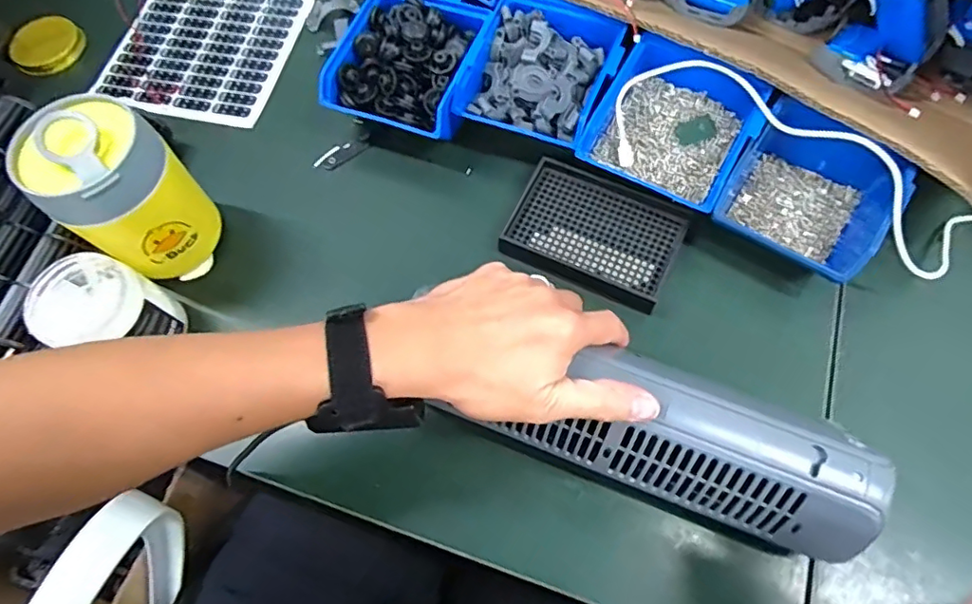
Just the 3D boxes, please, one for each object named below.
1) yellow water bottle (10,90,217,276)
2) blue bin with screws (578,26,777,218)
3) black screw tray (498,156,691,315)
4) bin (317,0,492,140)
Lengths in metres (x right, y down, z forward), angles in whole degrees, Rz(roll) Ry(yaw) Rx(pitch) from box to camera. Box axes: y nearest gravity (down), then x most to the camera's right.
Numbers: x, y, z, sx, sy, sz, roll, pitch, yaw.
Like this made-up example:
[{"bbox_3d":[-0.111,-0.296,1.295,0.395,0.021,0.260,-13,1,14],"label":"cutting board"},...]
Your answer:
[{"bbox_3d":[-0.275,-0.083,0.441,0.088,0.136,0.089,41,75,17],"label":"yellow water bottle"},{"bbox_3d":[0.155,-0.146,0.472,0.122,0.056,0.131,24,71,12],"label":"blue bin with screws"},{"bbox_3d":[0.089,-0.059,0.465,0.132,0.012,0.097,23,70,12],"label":"black screw tray"},{"bbox_3d":[-0.068,-0.210,0.514,0.117,0.073,0.133,17,69,10],"label":"bin"}]

